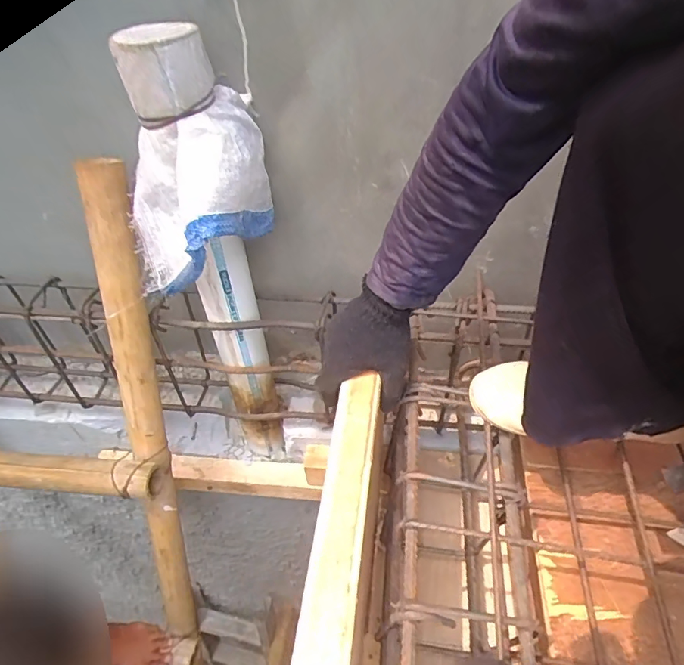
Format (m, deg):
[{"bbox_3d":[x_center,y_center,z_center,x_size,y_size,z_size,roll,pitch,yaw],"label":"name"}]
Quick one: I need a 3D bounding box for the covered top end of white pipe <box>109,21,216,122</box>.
[{"bbox_3d":[-0.175,-0.263,0.470,0.087,0.069,0.075,-14,48,-10],"label":"covered top end of white pipe"}]

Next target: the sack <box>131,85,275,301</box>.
[{"bbox_3d":[-0.169,-0.163,0.543,0.135,0.164,0.159,11,48,13],"label":"sack"}]

